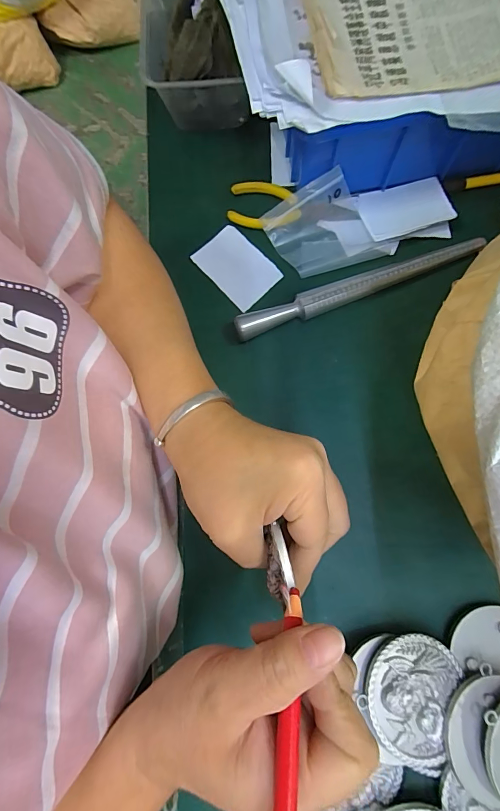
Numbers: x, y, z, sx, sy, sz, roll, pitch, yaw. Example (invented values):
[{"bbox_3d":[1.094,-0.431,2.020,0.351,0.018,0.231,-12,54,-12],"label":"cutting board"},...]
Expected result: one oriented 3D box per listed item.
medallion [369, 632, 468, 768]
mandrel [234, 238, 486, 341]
[{"bbox_3d":[0.112,0.201,0.250,0.064,0.007,0.075,19,72,-3],"label":"medallion"},{"bbox_3d":[0.097,-0.105,0.327,0.230,0.018,0.019,-20,80,-3],"label":"mandrel"}]

